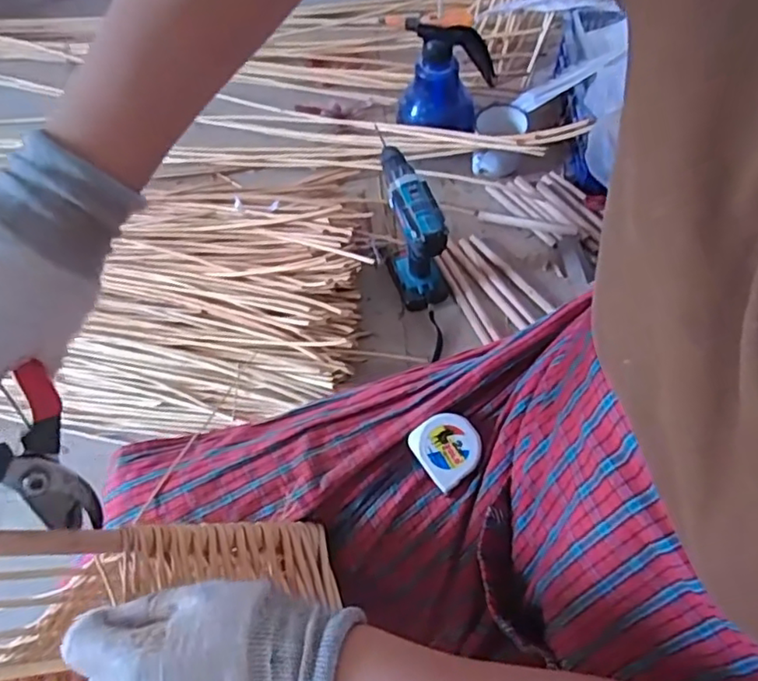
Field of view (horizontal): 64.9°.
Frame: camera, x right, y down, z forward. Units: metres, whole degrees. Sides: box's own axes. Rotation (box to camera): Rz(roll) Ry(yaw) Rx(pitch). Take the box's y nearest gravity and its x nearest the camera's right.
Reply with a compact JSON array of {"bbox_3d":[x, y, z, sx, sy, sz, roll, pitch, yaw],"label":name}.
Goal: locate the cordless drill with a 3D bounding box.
[{"bbox_3d":[0.060,-0.163,0.933,0.077,0.198,0.179,-15,63,-6],"label":"cordless drill"}]

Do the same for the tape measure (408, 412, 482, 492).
[{"bbox_3d":[0.054,0.084,0.475,0.051,0.012,0.052,-42,75,1],"label":"tape measure"}]

